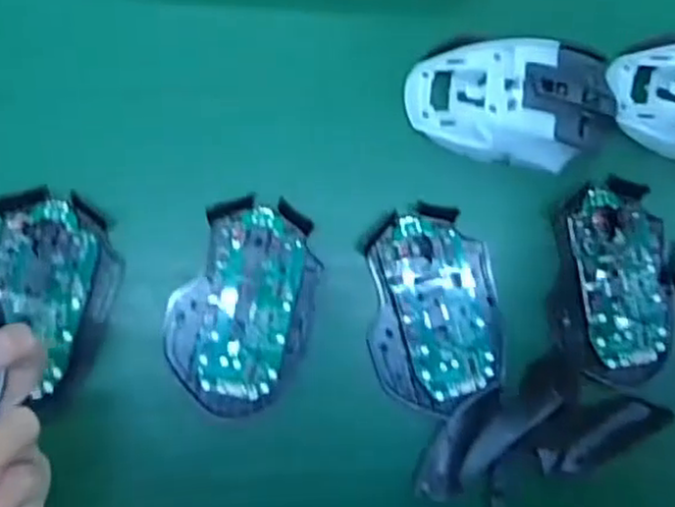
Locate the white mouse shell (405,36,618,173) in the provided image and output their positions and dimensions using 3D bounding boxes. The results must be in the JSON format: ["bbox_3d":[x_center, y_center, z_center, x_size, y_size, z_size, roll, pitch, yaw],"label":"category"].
[{"bbox_3d":[0.101,-0.084,0.390,0.117,0.029,0.064,4,85,-6],"label":"white mouse shell"}]

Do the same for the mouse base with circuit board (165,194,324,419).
[{"bbox_3d":[-0.050,0.029,0.384,0.072,0.015,0.113,17,84,-5],"label":"mouse base with circuit board"}]

